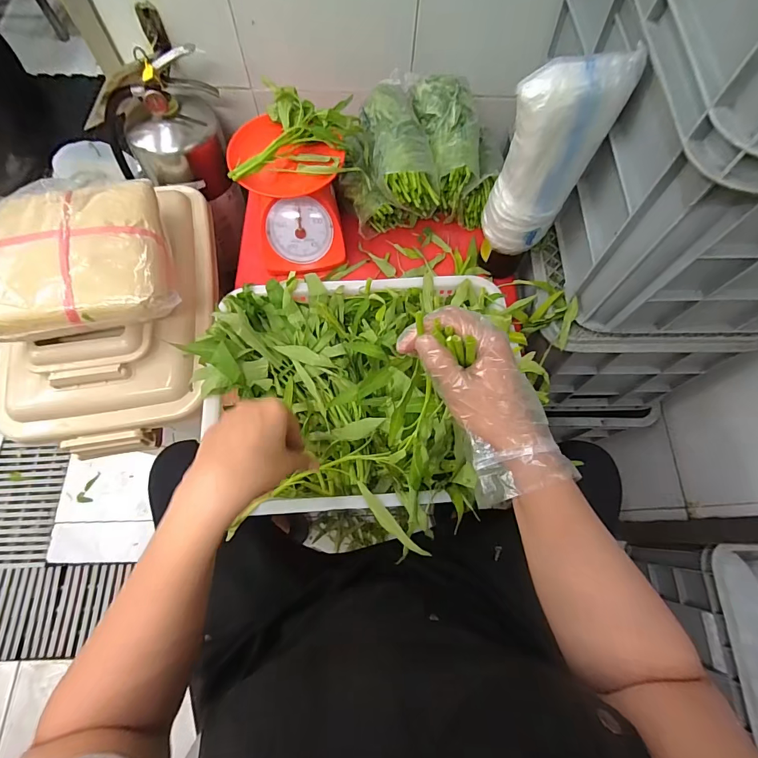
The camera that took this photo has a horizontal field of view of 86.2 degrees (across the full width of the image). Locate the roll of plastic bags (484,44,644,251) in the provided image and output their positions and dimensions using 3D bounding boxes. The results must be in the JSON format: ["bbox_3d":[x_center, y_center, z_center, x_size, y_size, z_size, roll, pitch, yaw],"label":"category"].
[{"bbox_3d":[0.211,-0.275,0.517,0.093,0.231,0.092,1,70,-2],"label":"roll of plastic bags"}]

